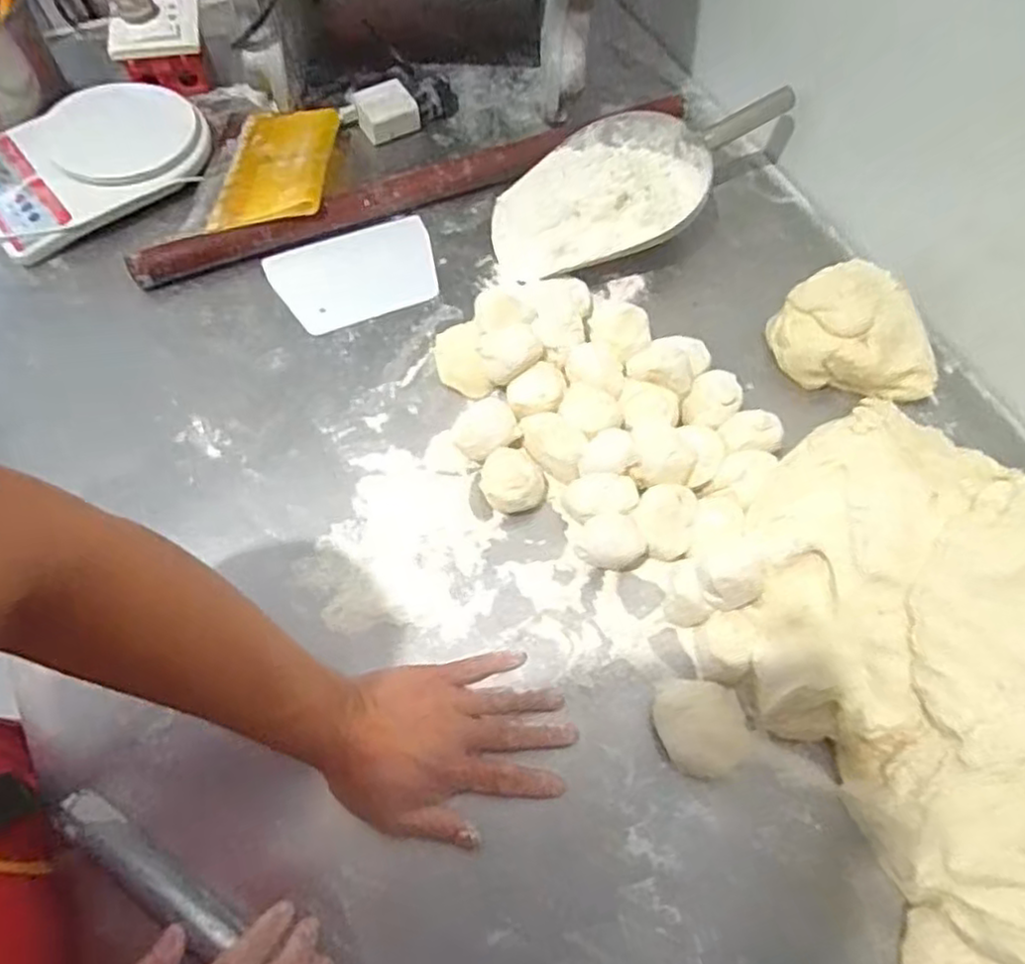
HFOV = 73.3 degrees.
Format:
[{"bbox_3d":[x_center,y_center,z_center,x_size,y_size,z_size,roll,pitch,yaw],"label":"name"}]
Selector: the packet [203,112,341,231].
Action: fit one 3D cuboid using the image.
[{"bbox_3d":[-0.222,-0.304,0.651,0.098,0.022,0.168,1,65,-2],"label":"packet"}]

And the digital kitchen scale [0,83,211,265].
[{"bbox_3d":[-0.403,-0.305,0.662,0.214,0.034,0.152,-38,72,-18],"label":"digital kitchen scale"}]

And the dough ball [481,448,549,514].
[{"bbox_3d":[0.001,-0.002,0.536,0.051,0.036,0.047,1,65,-2],"label":"dough ball"}]

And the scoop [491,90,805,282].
[{"bbox_3d":[0.121,-0.283,0.652,0.299,0.071,0.143,-30,70,-15],"label":"scoop"}]

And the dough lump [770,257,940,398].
[{"bbox_3d":[0.291,-0.128,0.588,0.129,0.066,0.094,15,65,4],"label":"dough lump"}]

